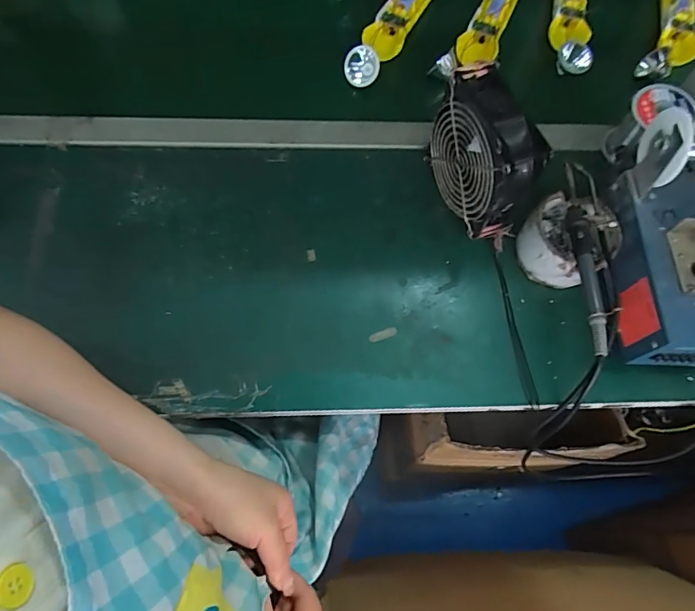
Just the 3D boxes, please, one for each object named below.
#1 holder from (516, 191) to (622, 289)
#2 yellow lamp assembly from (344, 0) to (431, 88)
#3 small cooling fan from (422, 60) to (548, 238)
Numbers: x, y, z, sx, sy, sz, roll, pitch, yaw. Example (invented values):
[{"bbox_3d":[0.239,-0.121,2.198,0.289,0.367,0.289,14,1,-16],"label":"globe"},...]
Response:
[{"bbox_3d":[0.222,-0.068,0.461,0.081,0.056,0.087,1,65,-2],"label":"holder"},{"bbox_3d":[0.054,-0.367,0.596,0.058,0.031,0.203,22,69,7],"label":"yellow lamp assembly"},{"bbox_3d":[0.135,-0.146,0.453,0.057,0.124,0.125,-25,71,-13],"label":"small cooling fan"}]

